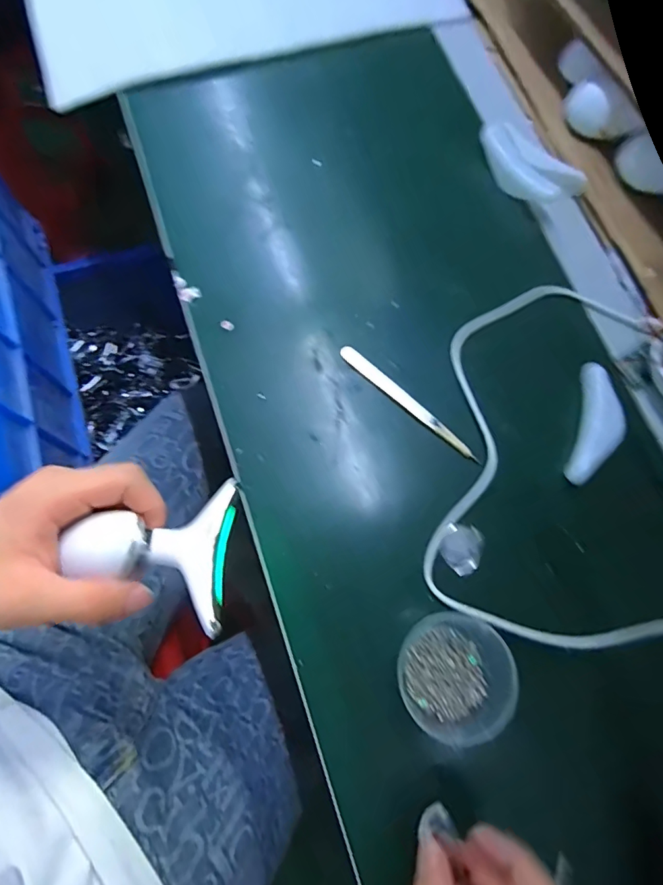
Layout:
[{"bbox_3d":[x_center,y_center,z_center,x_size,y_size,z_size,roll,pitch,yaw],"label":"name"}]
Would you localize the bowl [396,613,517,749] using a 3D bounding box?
[{"bbox_3d":[0.073,0.137,0.291,0.060,0.044,0.067,37,77,10],"label":"bowl"}]

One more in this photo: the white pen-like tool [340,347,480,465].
[{"bbox_3d":[0.058,-0.031,0.361,0.126,0.004,0.013,40,78,10],"label":"white pen-like tool"}]

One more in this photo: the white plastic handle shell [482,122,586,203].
[{"bbox_3d":[0.165,-0.232,0.409,0.092,0.016,0.051,40,78,10],"label":"white plastic handle shell"}]

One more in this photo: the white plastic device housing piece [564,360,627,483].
[{"bbox_3d":[0.190,-0.012,0.350,0.030,0.017,0.090,16,75,4],"label":"white plastic device housing piece"}]

